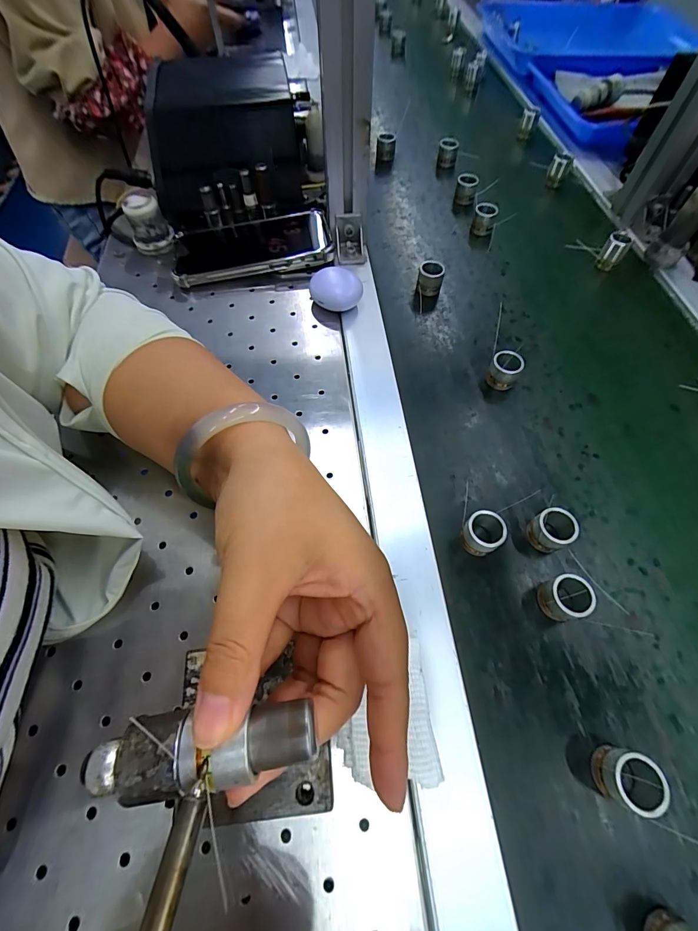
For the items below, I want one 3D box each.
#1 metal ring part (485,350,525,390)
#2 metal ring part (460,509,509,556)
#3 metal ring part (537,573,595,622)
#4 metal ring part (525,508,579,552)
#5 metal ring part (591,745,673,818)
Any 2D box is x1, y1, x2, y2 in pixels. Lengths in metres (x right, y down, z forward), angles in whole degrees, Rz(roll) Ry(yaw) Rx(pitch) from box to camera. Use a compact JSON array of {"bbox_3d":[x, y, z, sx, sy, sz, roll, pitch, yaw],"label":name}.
[{"bbox_3d":[0.134,-0.082,0.326,0.025,0.025,0.021,27,65,12],"label":"metal ring part"},{"bbox_3d":[0.091,0.046,0.258,0.024,0.026,0.025,-32,67,-17],"label":"metal ring part"},{"bbox_3d":[0.134,0.083,0.237,0.025,0.026,0.025,1,62,-1],"label":"metal ring part"},{"bbox_3d":[0.138,0.045,0.260,0.026,0.025,0.024,1,62,-1],"label":"metal ring part"},{"bbox_3d":[0.143,0.160,0.192,0.027,0.029,0.024,22,64,10],"label":"metal ring part"}]

